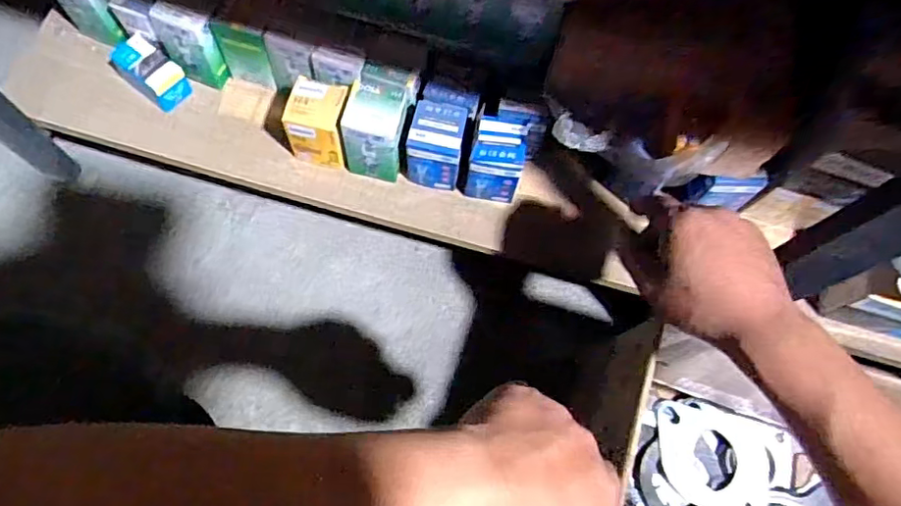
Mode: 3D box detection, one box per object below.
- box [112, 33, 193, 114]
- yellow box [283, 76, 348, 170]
[{"bbox_3d":[-0.283,-0.171,0.560,0.064,0.036,0.040,37,72,8],"label":"box"},{"bbox_3d":[-0.119,-0.117,0.536,0.056,0.066,0.052,9,71,-1],"label":"yellow box"}]

